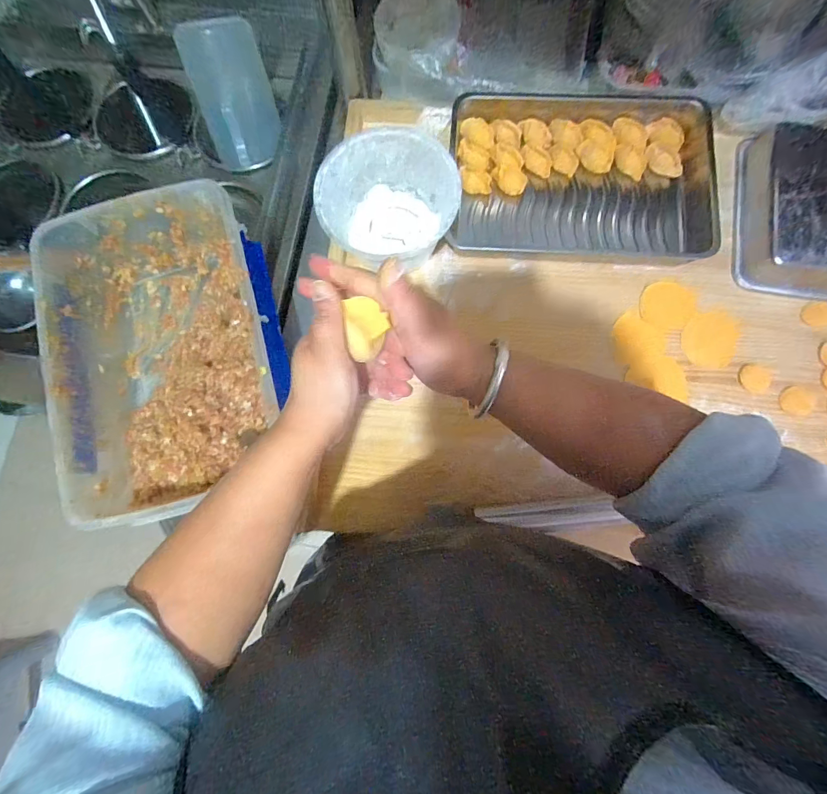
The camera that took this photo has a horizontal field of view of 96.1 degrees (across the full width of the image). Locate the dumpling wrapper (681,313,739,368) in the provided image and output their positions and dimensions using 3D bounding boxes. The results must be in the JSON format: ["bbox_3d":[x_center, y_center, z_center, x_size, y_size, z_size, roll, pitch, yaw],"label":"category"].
[{"bbox_3d":[0.363,-0.070,0.453,0.060,0.005,0.066,-1,90,14],"label":"dumpling wrapper"}]

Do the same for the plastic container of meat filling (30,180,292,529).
[{"bbox_3d":[-0.299,-0.056,0.467,0.233,0.112,0.364,-18,80,0],"label":"plastic container of meat filling"}]

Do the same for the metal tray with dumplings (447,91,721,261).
[{"bbox_3d":[0.223,-0.297,0.501,0.345,0.036,0.237,4,81,4],"label":"metal tray with dumplings"}]

